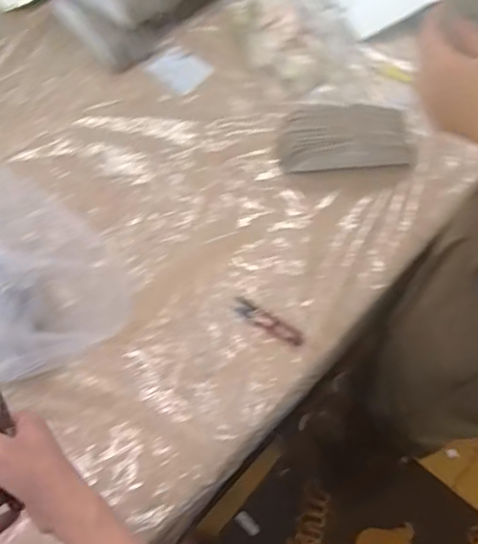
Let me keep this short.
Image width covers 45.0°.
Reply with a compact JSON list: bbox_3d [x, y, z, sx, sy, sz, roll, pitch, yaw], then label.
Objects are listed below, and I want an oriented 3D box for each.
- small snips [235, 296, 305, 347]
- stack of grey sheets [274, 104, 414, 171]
[{"bbox_3d":[0.039,0.065,0.742,0.099,0.004,0.023,29,69,11],"label":"small snips"},{"bbox_3d":[0.153,-0.195,0.834,0.195,0.044,0.093,-5,67,-3],"label":"stack of grey sheets"}]

